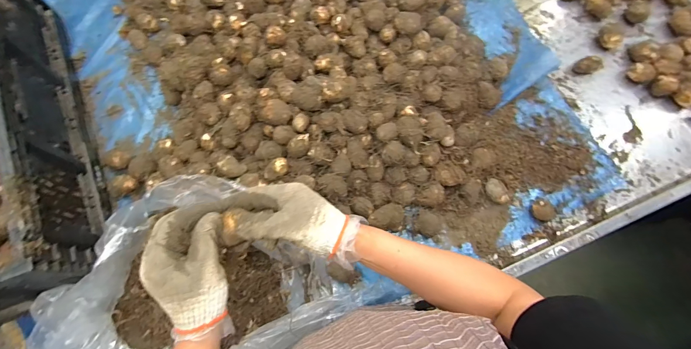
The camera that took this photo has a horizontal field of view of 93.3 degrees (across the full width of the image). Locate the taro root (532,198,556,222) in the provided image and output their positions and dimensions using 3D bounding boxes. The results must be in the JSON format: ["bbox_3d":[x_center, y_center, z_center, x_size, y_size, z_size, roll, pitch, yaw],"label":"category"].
[{"bbox_3d":[0.365,0.064,0.600,0.042,0.026,0.042,0,76,1],"label":"taro root"}]

